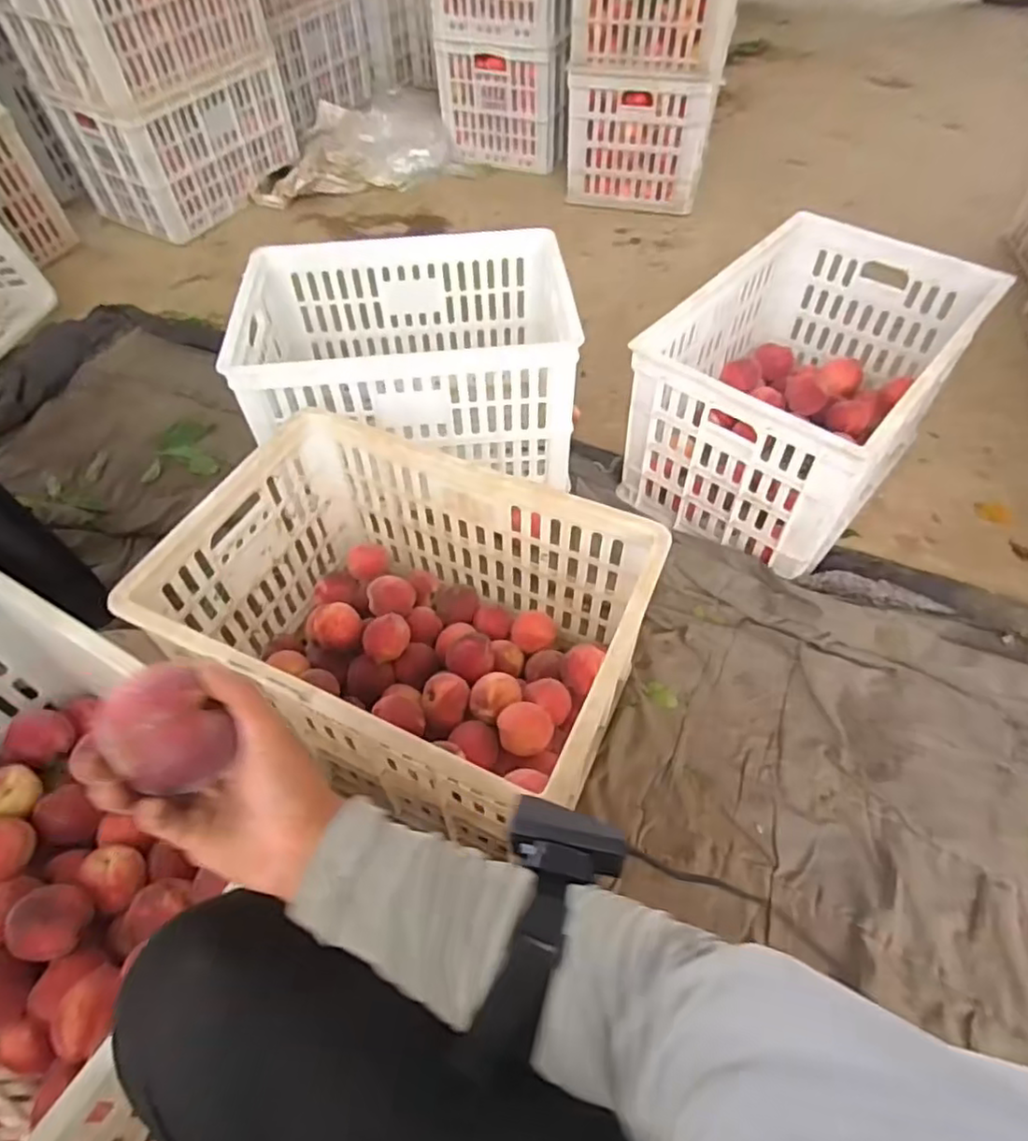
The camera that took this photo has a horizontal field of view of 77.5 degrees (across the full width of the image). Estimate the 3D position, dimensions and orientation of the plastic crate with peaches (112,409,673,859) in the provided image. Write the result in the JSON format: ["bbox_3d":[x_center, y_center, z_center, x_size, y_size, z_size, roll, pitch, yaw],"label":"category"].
[{"bbox_3d":[-0.113,0.079,0.790,0.487,0.309,0.344,20,57,14],"label":"plastic crate with peaches"}]

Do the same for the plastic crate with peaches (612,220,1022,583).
[{"bbox_3d":[0.453,-0.286,1.036,0.346,0.285,0.490,37,63,23],"label":"plastic crate with peaches"}]

